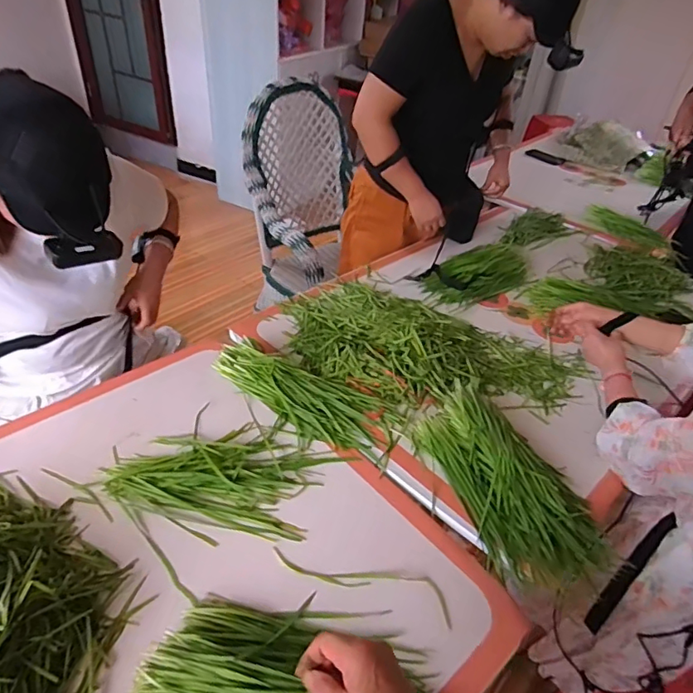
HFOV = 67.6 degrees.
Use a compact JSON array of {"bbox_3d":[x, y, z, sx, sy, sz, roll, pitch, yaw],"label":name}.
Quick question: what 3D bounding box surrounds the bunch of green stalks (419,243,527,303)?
[{"bbox_3d":[0.365,-0.200,1.401,0.180,0.040,0.353,34,44,31],"label":"bunch of green stalks"}]

